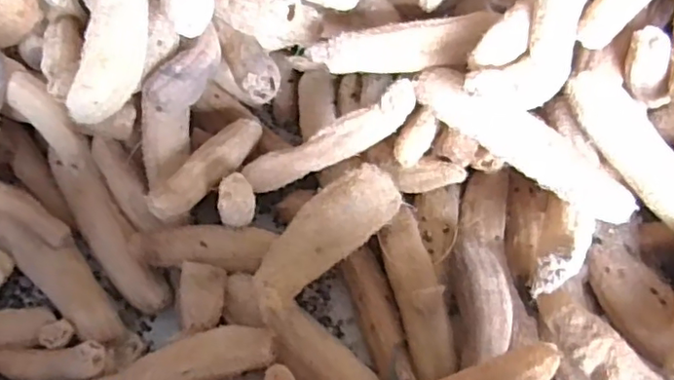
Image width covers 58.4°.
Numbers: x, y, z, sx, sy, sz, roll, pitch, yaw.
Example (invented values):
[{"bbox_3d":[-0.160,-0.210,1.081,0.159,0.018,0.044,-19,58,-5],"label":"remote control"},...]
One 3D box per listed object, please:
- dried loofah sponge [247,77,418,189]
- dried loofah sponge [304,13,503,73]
[{"bbox_3d":[-0.010,-0.074,0.933,0.296,0.049,0.053,-26,52,14],"label":"dried loofah sponge"},{"bbox_3d":[0.108,-0.205,0.874,0.260,0.054,0.069,-8,52,-9],"label":"dried loofah sponge"}]

